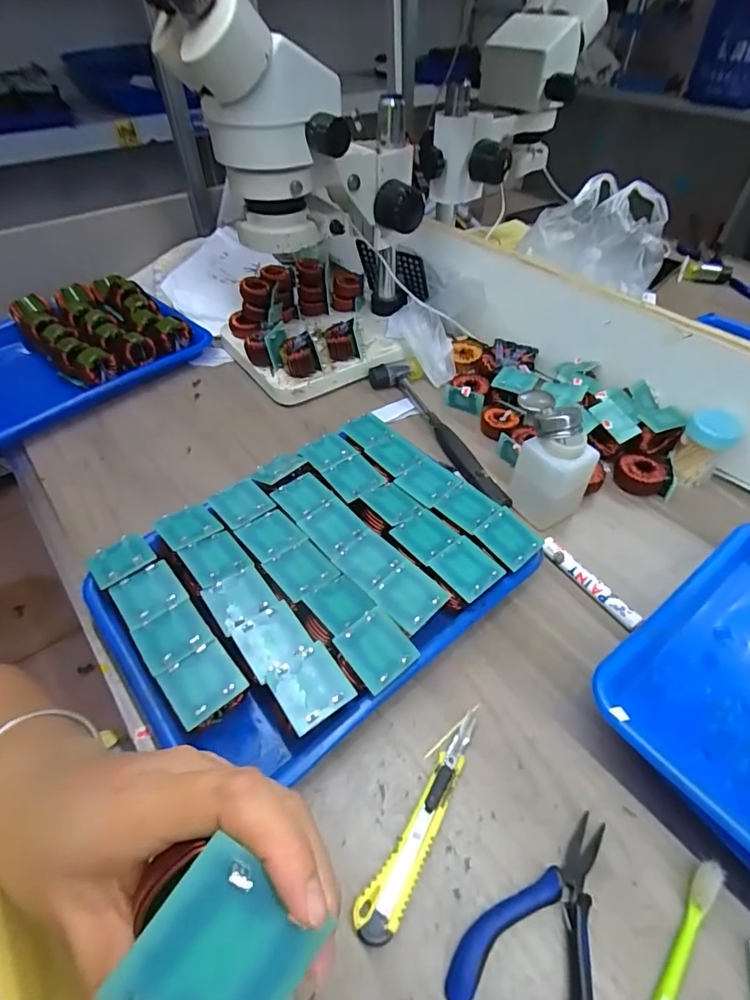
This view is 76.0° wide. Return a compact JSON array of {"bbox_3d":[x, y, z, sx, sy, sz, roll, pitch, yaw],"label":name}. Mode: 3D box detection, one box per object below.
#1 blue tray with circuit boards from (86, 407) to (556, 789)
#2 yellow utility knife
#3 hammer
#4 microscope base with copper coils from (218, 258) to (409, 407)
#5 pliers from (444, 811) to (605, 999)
[{"bbox_3d":[-0.049,0.058,0.401,0.303,0.053,0.232,-32,56,-26],"label":"blue tray with circuit boards"},{"bbox_3d":[0.031,0.200,0.307,0.024,0.016,0.138,24,52,20],"label":"yellow utility knife"},{"bbox_3d":[0.083,-0.089,0.565,0.061,0.025,0.264,-22,52,-19],"label":"hammer"},{"bbox_3d":[-0.082,-0.237,0.647,0.217,0.078,0.195,-21,51,-18],"label":"microscope base with copper coils"},{"bbox_3d":[0.097,0.236,0.270,0.067,0.017,0.119,29,54,23],"label":"pliers"}]

